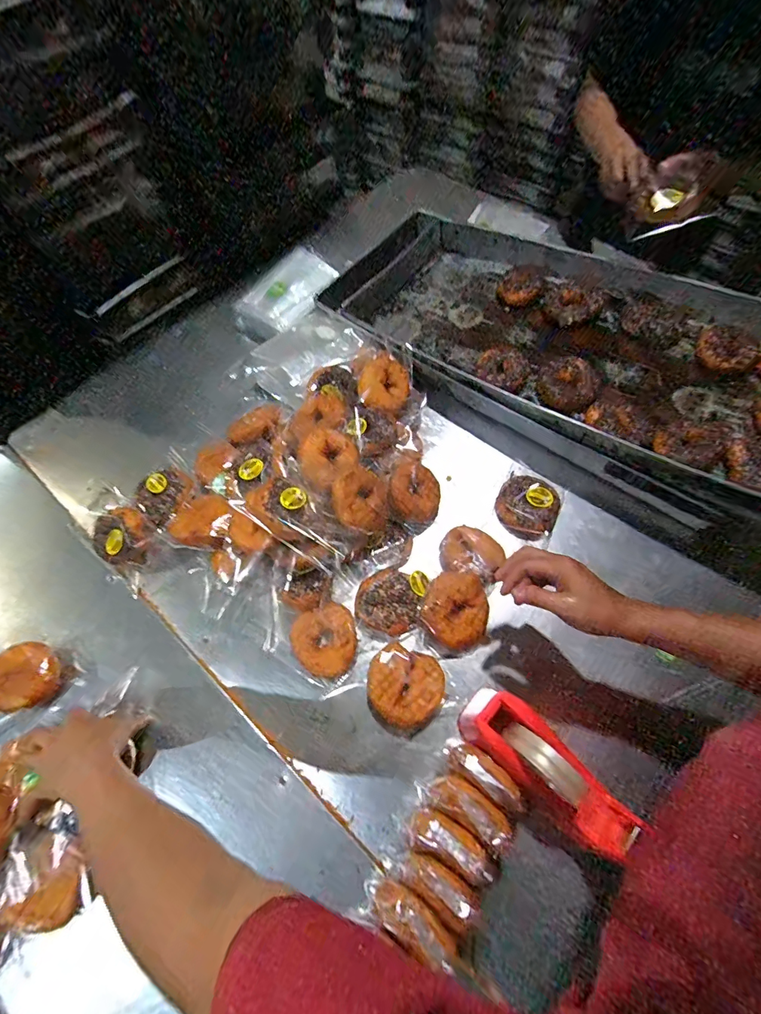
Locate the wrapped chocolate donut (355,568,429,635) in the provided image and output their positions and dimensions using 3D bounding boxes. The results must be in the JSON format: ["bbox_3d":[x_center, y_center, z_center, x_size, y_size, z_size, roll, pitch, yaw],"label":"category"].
[{"bbox_3d":[0.015,0.133,0.614,0.087,0.034,0.092,17,66,12],"label":"wrapped chocolate donut"}]

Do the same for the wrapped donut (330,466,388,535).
[{"bbox_3d":[-0.028,-0.008,0.611,0.094,0.029,0.091,-34,107,-43],"label":"wrapped donut"}]

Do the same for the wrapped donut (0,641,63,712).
[{"bbox_3d":[-0.504,0.239,0.598,0.096,0.044,0.092,-2,63,3],"label":"wrapped donut"}]

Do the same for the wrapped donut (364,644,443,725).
[{"bbox_3d":[0.033,0.242,0.574,0.098,0.040,0.092,-2,63,3],"label":"wrapped donut"}]

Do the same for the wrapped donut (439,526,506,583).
[{"bbox_3d":[0.139,0.071,0.648,0.090,0.039,0.082,-2,63,3],"label":"wrapped donut"}]

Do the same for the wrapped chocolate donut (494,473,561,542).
[{"bbox_3d":[0.237,-0.006,0.682,0.092,0.035,0.103,18,66,12],"label":"wrapped chocolate donut"}]

